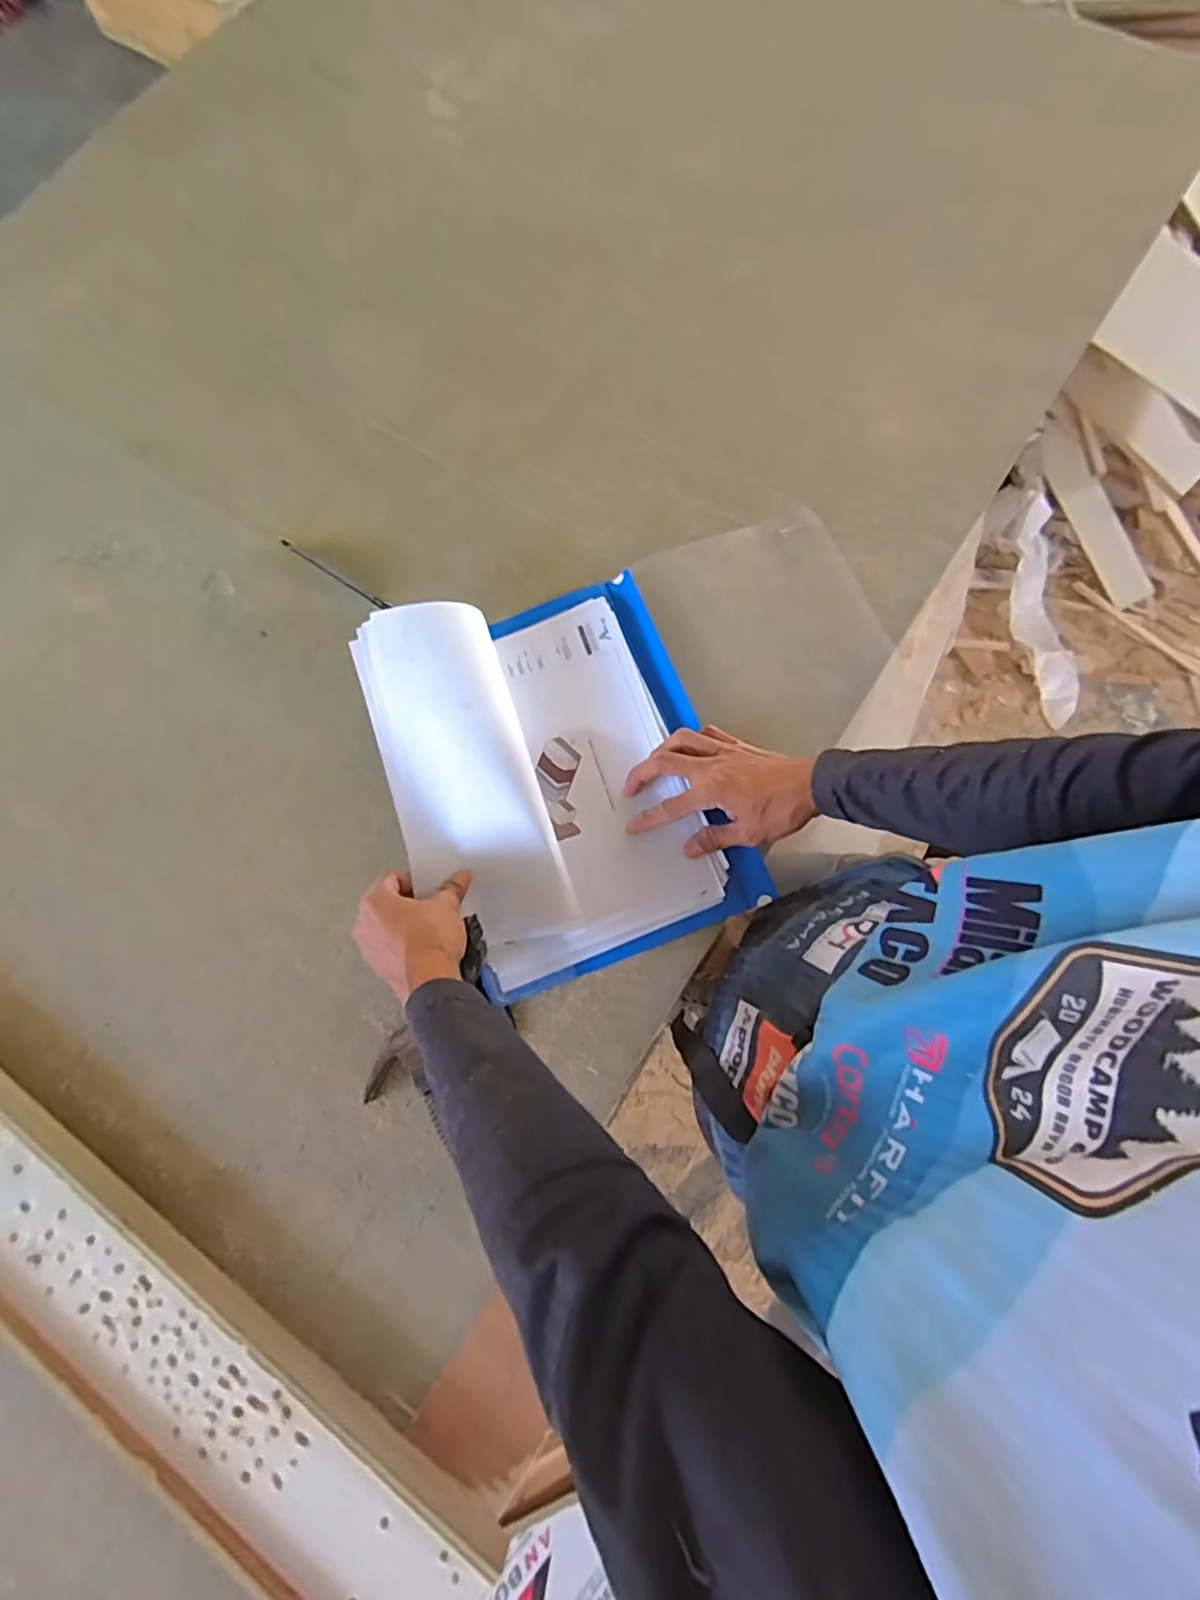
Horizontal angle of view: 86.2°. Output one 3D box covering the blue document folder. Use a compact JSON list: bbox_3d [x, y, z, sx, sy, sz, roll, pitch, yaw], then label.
[{"bbox_3d":[-0.038,-0.030,0.574,0.277,0.061,0.351,-20,76,-5],"label":"blue document folder"}]

